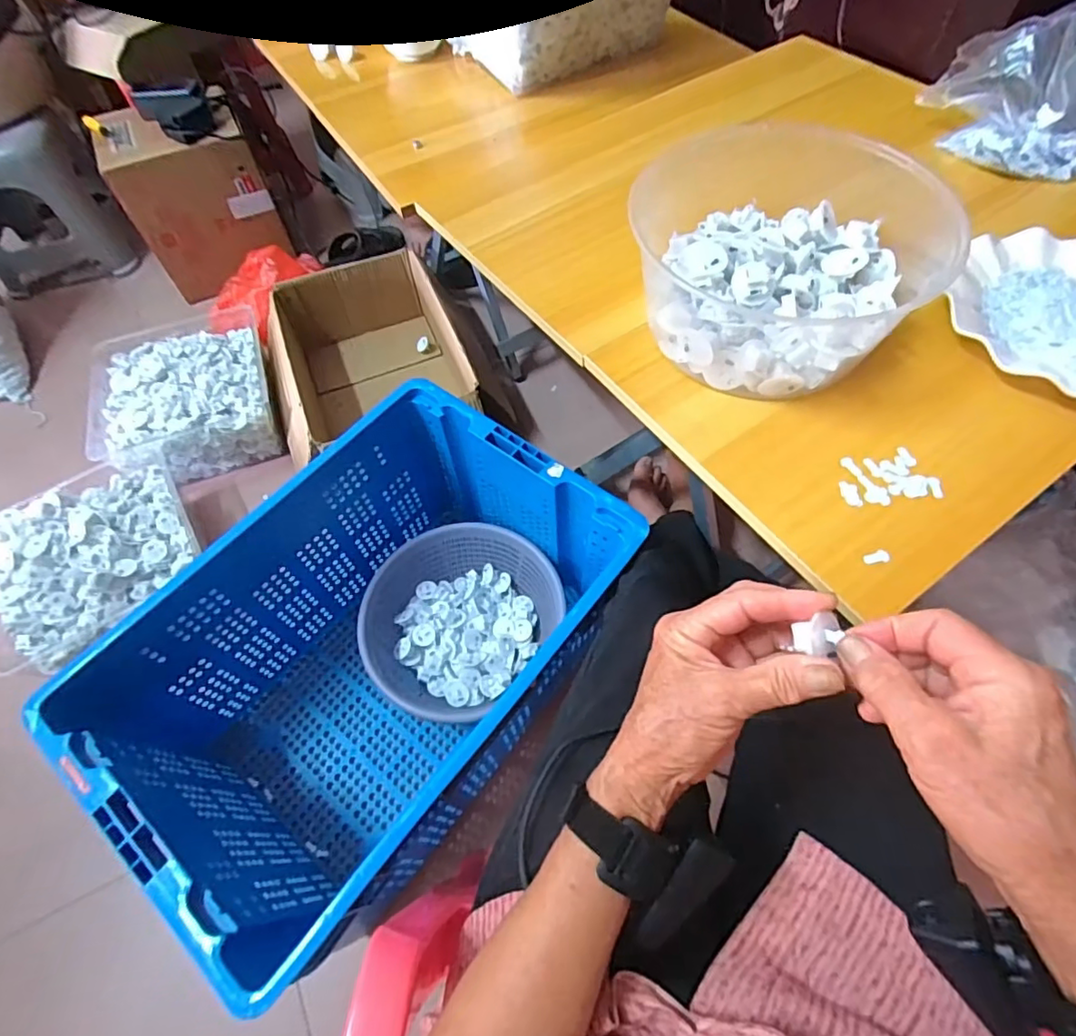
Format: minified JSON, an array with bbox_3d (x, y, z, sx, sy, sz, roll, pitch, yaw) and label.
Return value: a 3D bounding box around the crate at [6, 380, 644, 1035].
[{"bbox_3d":[-0.193,0.177,0.758,0.395,0.309,0.569,35,67,21],"label":"crate"}]

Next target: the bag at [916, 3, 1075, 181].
[{"bbox_3d":[0.485,-0.418,0.562,0.166,0.103,0.114,12,61,10],"label":"bag"}]

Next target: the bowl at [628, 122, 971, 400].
[{"bbox_3d":[0.193,-0.205,0.449,0.213,0.100,0.194,-1,60,2],"label":"bowl"}]

